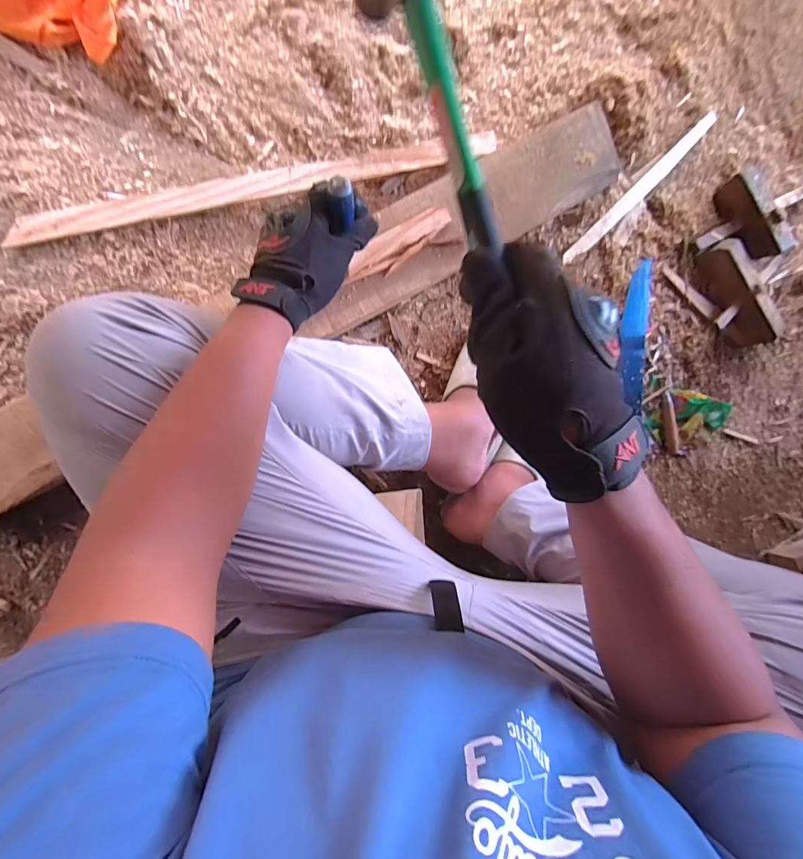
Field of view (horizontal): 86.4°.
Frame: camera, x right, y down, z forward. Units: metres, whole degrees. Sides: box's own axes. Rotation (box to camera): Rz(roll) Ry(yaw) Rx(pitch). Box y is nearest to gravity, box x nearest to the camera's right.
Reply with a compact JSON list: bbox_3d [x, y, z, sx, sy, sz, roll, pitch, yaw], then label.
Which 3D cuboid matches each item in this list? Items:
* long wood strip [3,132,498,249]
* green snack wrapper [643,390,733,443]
[{"bbox_3d":[-0.201,-0.368,0.630,0.705,0.021,0.052,-15,97,-7],"label":"long wood strip"},{"bbox_3d":[0.509,-0.024,0.750,0.139,0.026,0.087,-5,95,-8],"label":"green snack wrapper"}]

